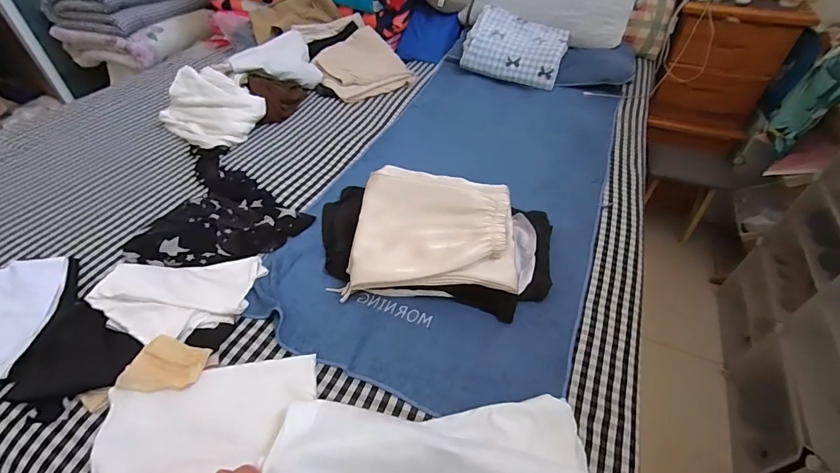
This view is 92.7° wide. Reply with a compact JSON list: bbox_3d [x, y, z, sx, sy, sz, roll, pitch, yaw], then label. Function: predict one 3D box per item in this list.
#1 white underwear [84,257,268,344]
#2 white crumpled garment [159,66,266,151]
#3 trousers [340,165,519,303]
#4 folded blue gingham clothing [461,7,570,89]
[{"bbox_3d":[-0.433,0.111,0.749,0.273,0.028,0.177,-7,44,-31],"label":"white underwear"},{"bbox_3d":[-0.651,-0.394,1.245,0.313,0.133,0.230,25,50,23],"label":"white crumpled garment"},{"bbox_3d":[0.029,-0.027,0.846,0.342,0.083,0.296,1,45,1],"label":"trousers"},{"bbox_3d":[0.364,-0.733,1.536,0.371,0.075,0.293,18,74,6],"label":"folded blue gingham clothing"}]

